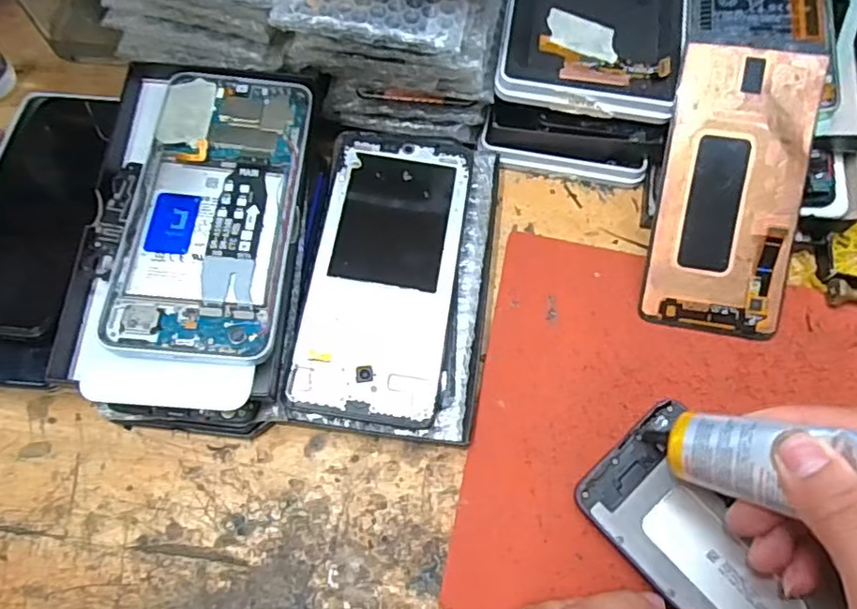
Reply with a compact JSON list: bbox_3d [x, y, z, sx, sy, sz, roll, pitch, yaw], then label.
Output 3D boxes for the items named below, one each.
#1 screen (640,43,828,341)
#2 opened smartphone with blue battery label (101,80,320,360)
[{"bbox_3d":[0.156,-0.057,0.315,0.069,0.007,0.144,9,95,4],"label":"screen"},{"bbox_3d":[-0.103,-0.049,0.298,0.078,0.005,0.153,5,67,-7],"label":"opened smartphone with blue battery label"}]

